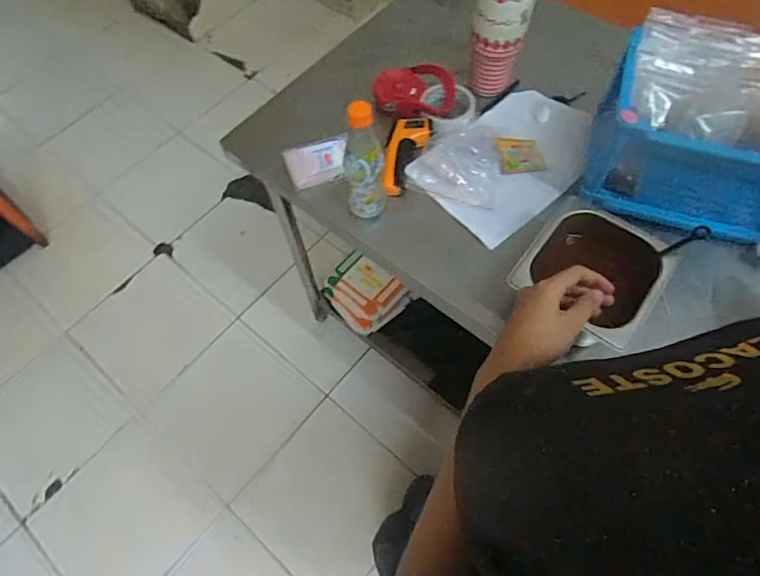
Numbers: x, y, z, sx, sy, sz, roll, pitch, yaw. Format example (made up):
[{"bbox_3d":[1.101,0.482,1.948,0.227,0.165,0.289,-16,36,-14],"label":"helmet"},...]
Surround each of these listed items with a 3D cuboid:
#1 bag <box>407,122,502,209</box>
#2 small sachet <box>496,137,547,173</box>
[{"bbox_3d":[0.131,-0.223,0.855,0.146,0.030,0.166,11,65,9],"label":"bag"},{"bbox_3d":[0.235,-0.225,0.848,0.079,0.004,0.080,-4,60,-11],"label":"small sachet"}]

